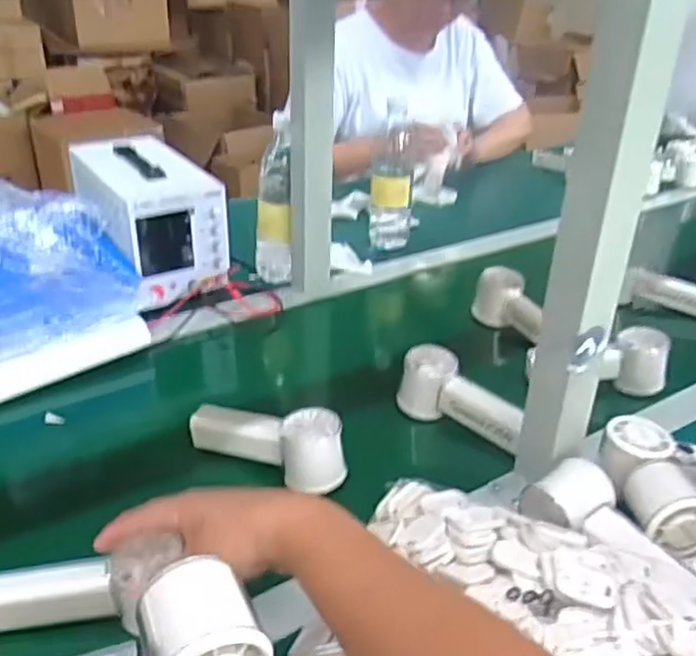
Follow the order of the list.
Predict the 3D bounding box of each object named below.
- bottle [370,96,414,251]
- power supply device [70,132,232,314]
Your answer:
[{"bbox_3d":[0.066,-0.222,1.060,0.066,0.219,0.058,4,29,4],"label":"bottle"},{"bbox_3d":[-0.271,-0.151,0.946,0.134,0.140,0.249,-17,34,-30],"label":"power supply device"}]

